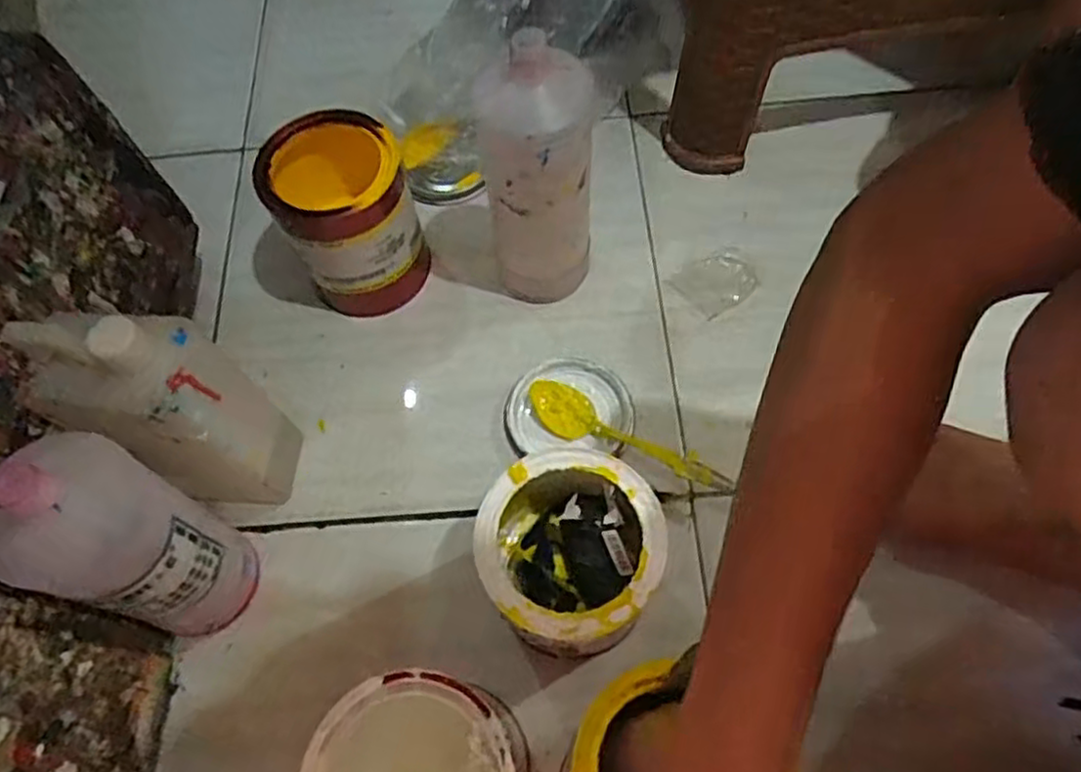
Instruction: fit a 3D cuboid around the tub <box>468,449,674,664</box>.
[{"bbox_3d":[0.019,0.116,0.480,0.109,0.136,0.109,-1,65,2],"label":"tub"}]

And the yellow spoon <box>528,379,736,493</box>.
[{"bbox_3d":[0.065,0.045,0.573,0.171,0.022,0.039,30,70,16],"label":"yellow spoon"}]

